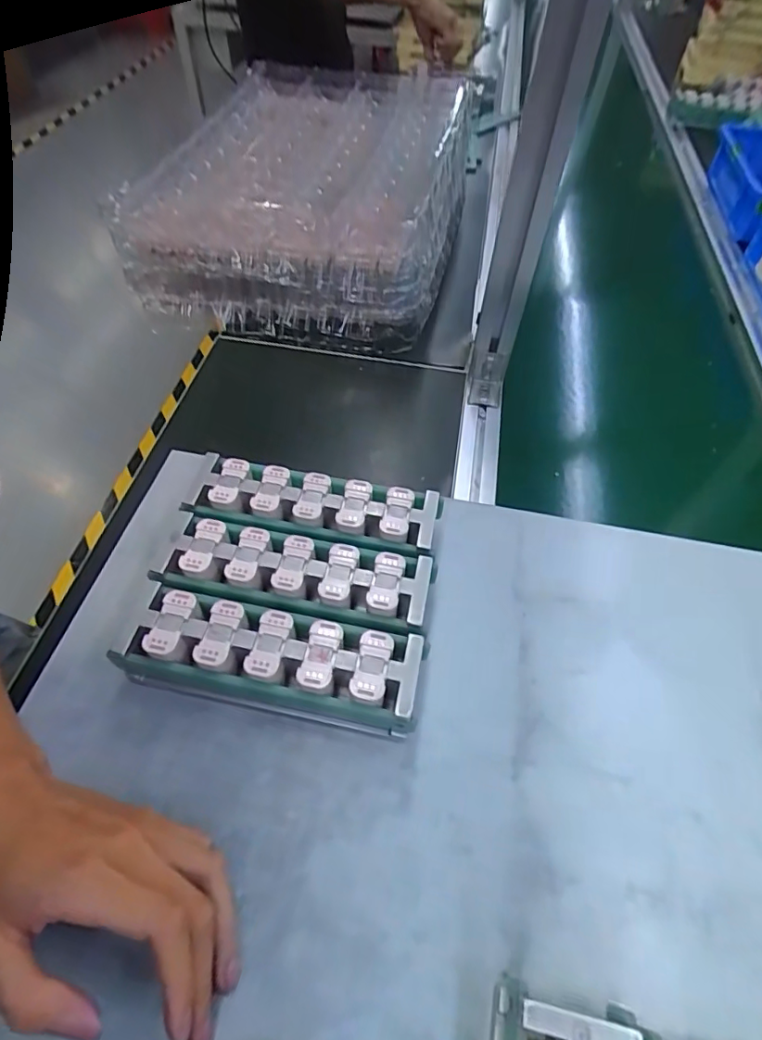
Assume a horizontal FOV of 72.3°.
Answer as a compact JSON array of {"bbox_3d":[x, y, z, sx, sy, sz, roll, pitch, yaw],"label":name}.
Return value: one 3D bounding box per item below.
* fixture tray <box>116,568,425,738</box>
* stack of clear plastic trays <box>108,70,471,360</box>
[{"bbox_3d":[-0.070,0.090,0.343,0.186,0.046,0.059,12,54,5],"label":"fixture tray"},{"bbox_3d":[-0.079,-0.456,0.710,0.360,0.125,0.520,12,54,6],"label":"stack of clear plastic trays"}]

